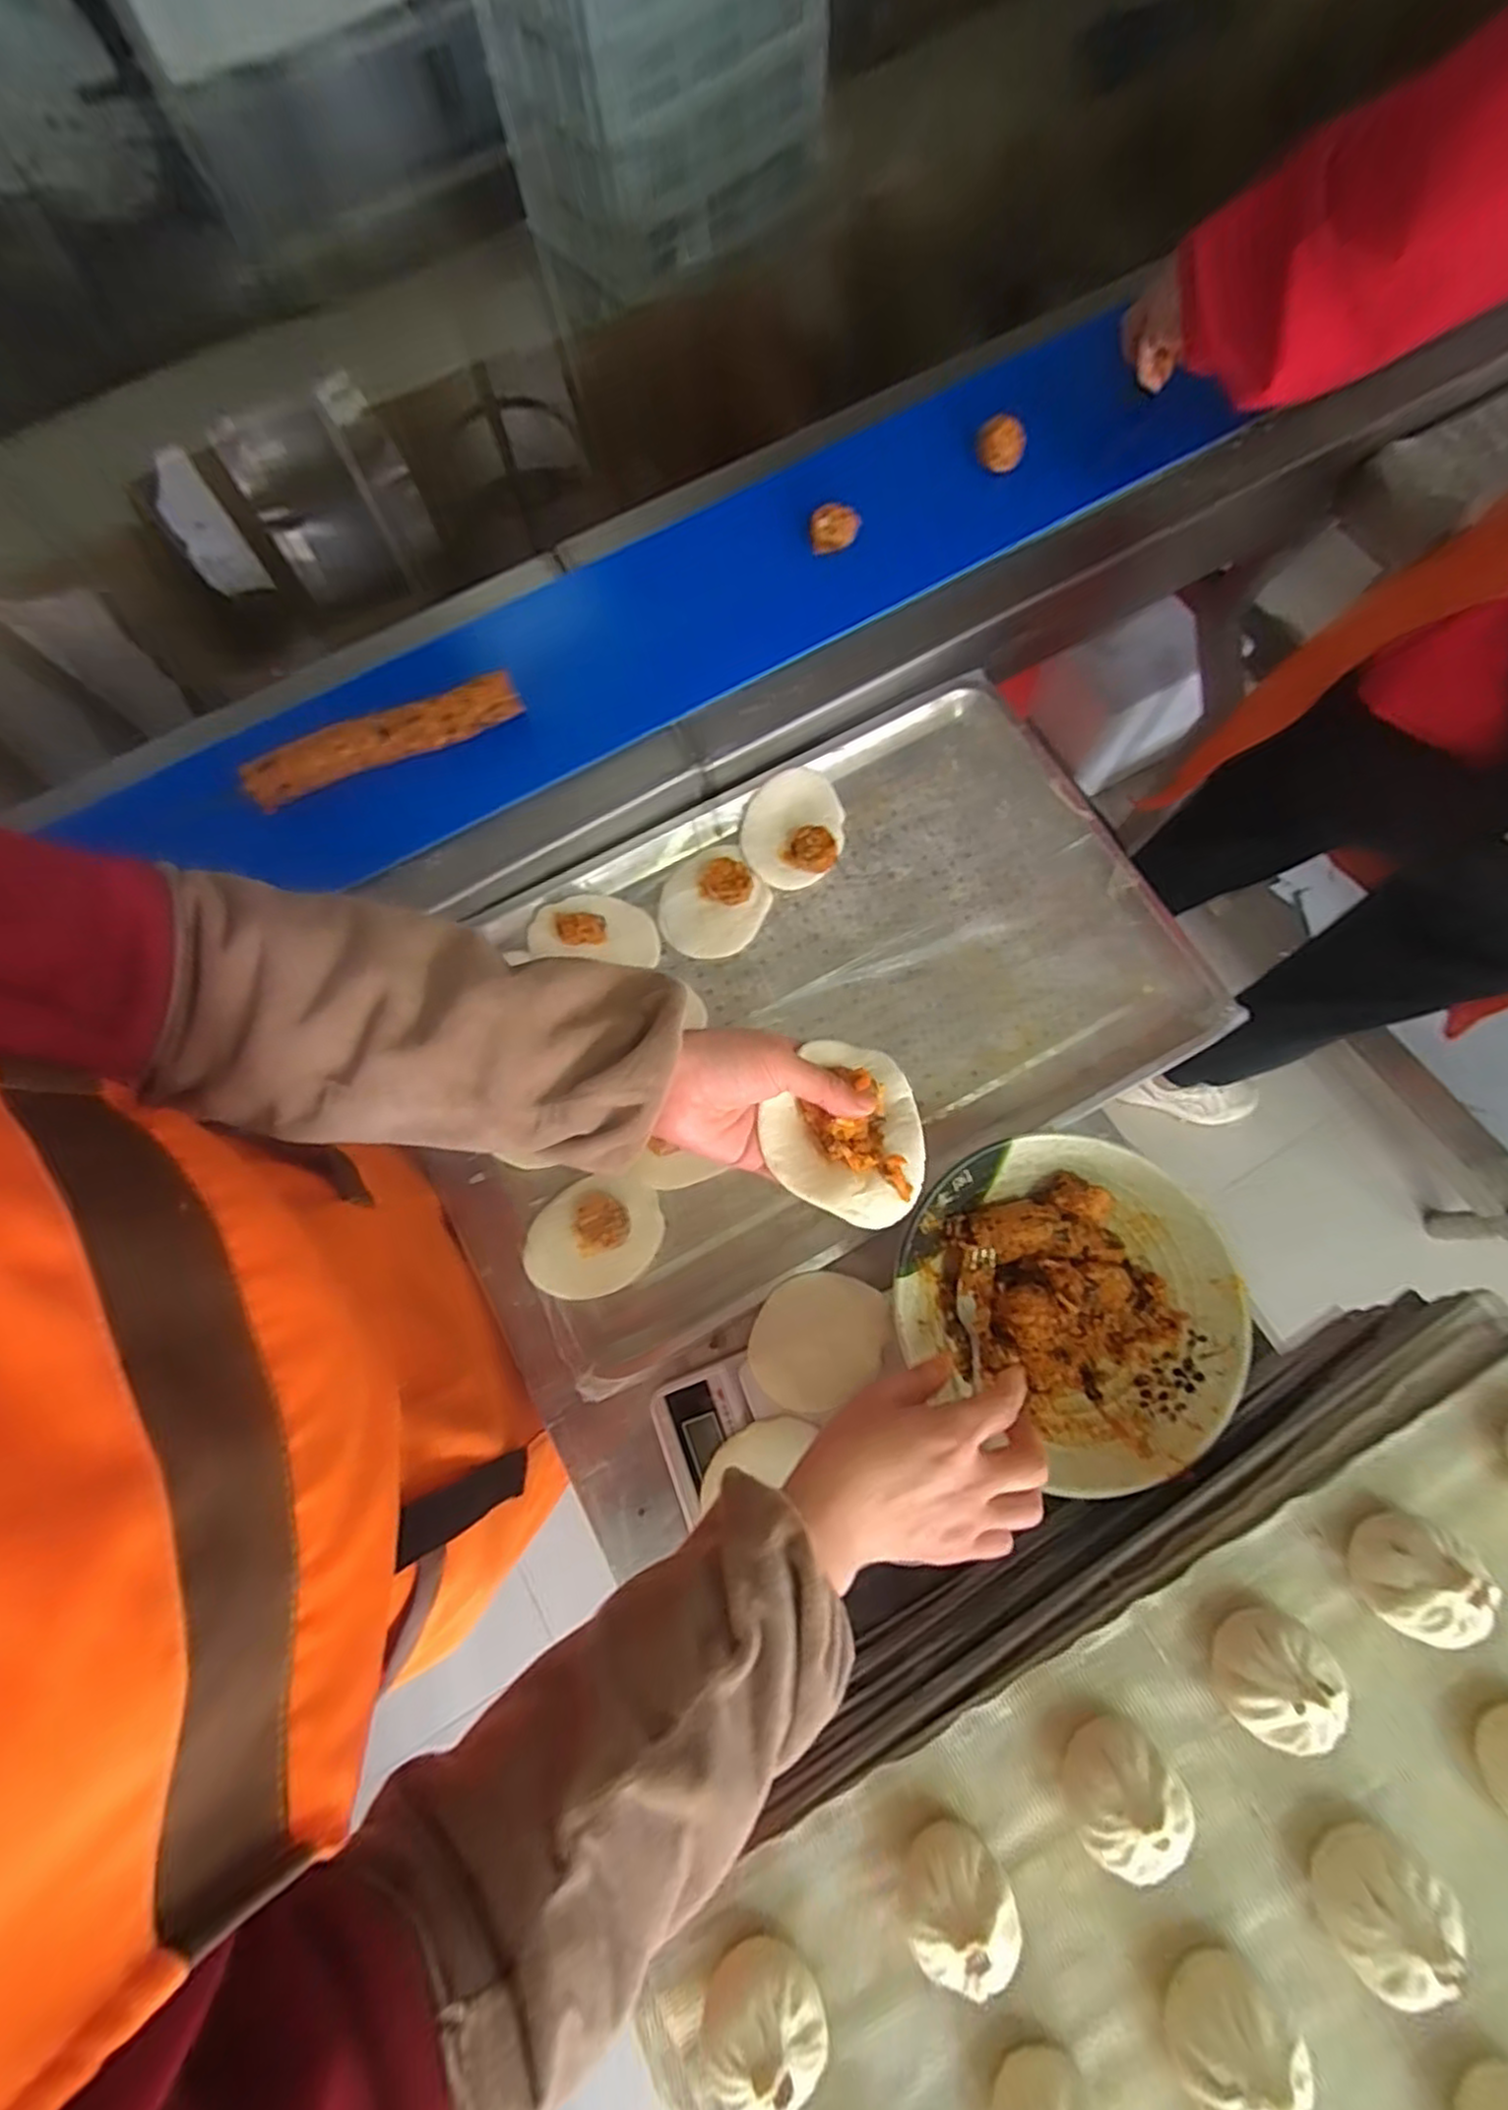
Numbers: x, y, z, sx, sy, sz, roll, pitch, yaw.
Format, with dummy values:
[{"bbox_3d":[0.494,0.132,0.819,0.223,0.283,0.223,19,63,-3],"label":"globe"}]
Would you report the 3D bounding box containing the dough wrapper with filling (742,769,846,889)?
[{"bbox_3d":[0.035,-0.202,0.640,0.086,0.031,0.105,15,77,5],"label":"dough wrapper with filling"}]

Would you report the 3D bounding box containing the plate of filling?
[{"bbox_3d":[0.210,0.169,0.502,0.218,0.062,0.211,37,80,10],"label":"plate of filling"}]

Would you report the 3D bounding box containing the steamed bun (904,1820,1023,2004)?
[{"bbox_3d":[0.095,0.398,0.337,0.052,0.039,0.050,-21,76,-4],"label":"steamed bun"}]

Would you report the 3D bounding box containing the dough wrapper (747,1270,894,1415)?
[{"bbox_3d":[0.046,0.200,0.517,0.102,0.010,0.084,-31,58,-6],"label":"dough wrapper"}]

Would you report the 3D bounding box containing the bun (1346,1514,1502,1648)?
[{"bbox_3d":[0.338,0.265,0.366,0.051,0.042,0.057,28,78,8],"label":"bun"}]

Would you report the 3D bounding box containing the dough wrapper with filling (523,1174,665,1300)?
[{"bbox_3d":[-0.122,0.140,0.558,0.096,0.031,0.085,-6,76,0],"label":"dough wrapper with filling"}]

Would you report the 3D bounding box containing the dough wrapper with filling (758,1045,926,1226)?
[{"bbox_3d":[0.053,0.040,0.388,0.086,0.022,0.089,0,76,1],"label":"dough wrapper with filling"}]

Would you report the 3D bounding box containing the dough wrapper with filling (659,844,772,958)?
[{"bbox_3d":[-0.036,-0.134,0.627,0.094,0.033,0.087,0,76,1],"label":"dough wrapper with filling"}]

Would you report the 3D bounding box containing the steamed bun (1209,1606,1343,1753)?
[{"bbox_3d":[0.259,0.308,0.357,0.050,0.038,0.056,43,81,11],"label":"steamed bun"}]

